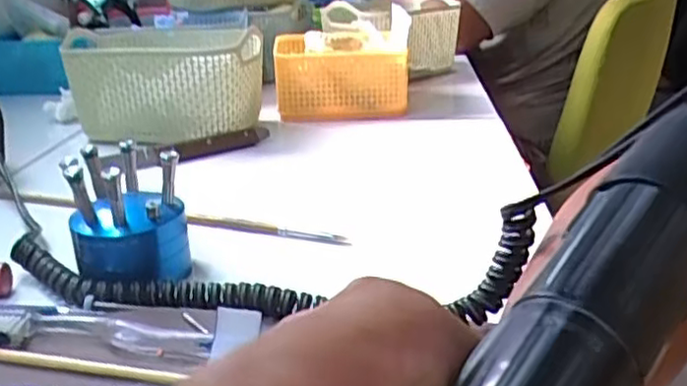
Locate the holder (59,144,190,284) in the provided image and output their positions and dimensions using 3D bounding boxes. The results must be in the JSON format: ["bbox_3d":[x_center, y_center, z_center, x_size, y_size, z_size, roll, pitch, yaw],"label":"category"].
[{"bbox_3d":[-0.111,0.011,0.360,0.057,0.061,0.053,-8,21,-16],"label":"holder"}]

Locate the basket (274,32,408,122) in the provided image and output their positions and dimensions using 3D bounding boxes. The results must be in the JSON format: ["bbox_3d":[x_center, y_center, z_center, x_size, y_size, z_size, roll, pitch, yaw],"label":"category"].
[{"bbox_3d":[-0.005,-0.126,0.721,0.133,0.072,0.118,-3,22,-2],"label":"basket"}]

